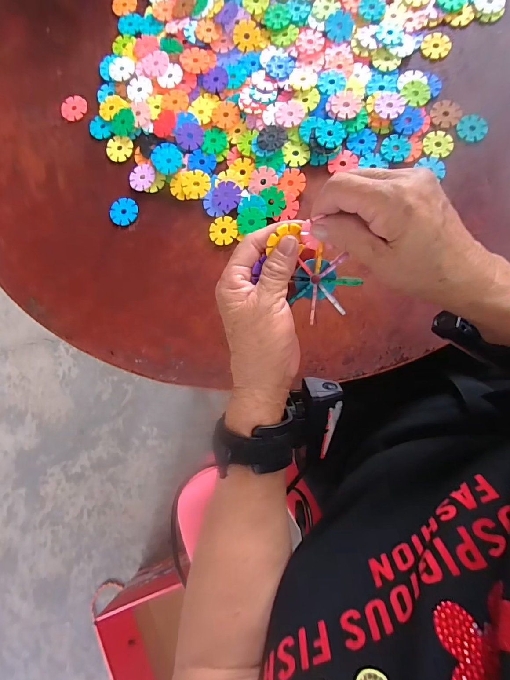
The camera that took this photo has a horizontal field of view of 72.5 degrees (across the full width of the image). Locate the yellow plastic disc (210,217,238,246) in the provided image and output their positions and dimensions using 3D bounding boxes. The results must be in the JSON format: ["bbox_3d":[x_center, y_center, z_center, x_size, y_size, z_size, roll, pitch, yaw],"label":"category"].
[{"bbox_3d":[-0.035,-0.120,0.378,0.030,0.005,0.030,-1,82,6],"label":"yellow plastic disc"}]

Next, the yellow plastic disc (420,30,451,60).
[{"bbox_3d":[0.205,-0.334,0.394,0.031,0.005,0.032,-1,82,6],"label":"yellow plastic disc"}]

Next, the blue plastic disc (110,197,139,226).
[{"bbox_3d":[-0.151,-0.149,0.402,0.033,0.004,0.032,-1,82,6],"label":"blue plastic disc"}]

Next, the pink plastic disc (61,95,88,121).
[{"bbox_3d":[-0.225,-0.288,0.432,0.031,0.004,0.033,-1,82,6],"label":"pink plastic disc"}]

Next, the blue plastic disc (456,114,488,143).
[{"bbox_3d":[0.234,-0.229,0.374,0.031,0.004,0.034,-1,82,6],"label":"blue plastic disc"}]

